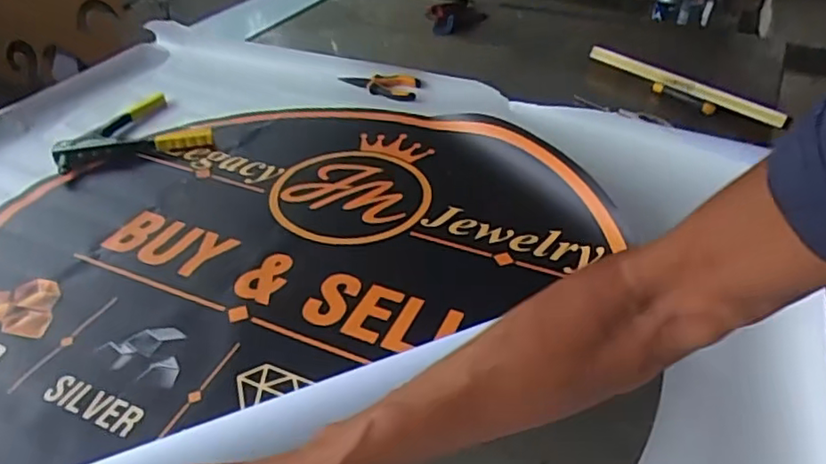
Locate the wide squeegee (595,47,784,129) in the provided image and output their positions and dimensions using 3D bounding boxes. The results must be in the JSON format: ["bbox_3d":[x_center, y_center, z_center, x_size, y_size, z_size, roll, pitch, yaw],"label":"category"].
[{"bbox_3d":[0.486,-0.276,1.159,0.058,0.044,0.379,-31,48,-32],"label":"wide squeegee"}]

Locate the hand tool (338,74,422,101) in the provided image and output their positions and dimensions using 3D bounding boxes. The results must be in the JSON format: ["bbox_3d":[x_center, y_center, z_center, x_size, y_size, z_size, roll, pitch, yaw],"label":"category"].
[{"bbox_3d":[-0.065,-0.275,1.178,0.156,0.015,0.053,5,74,14],"label":"hand tool"}]

